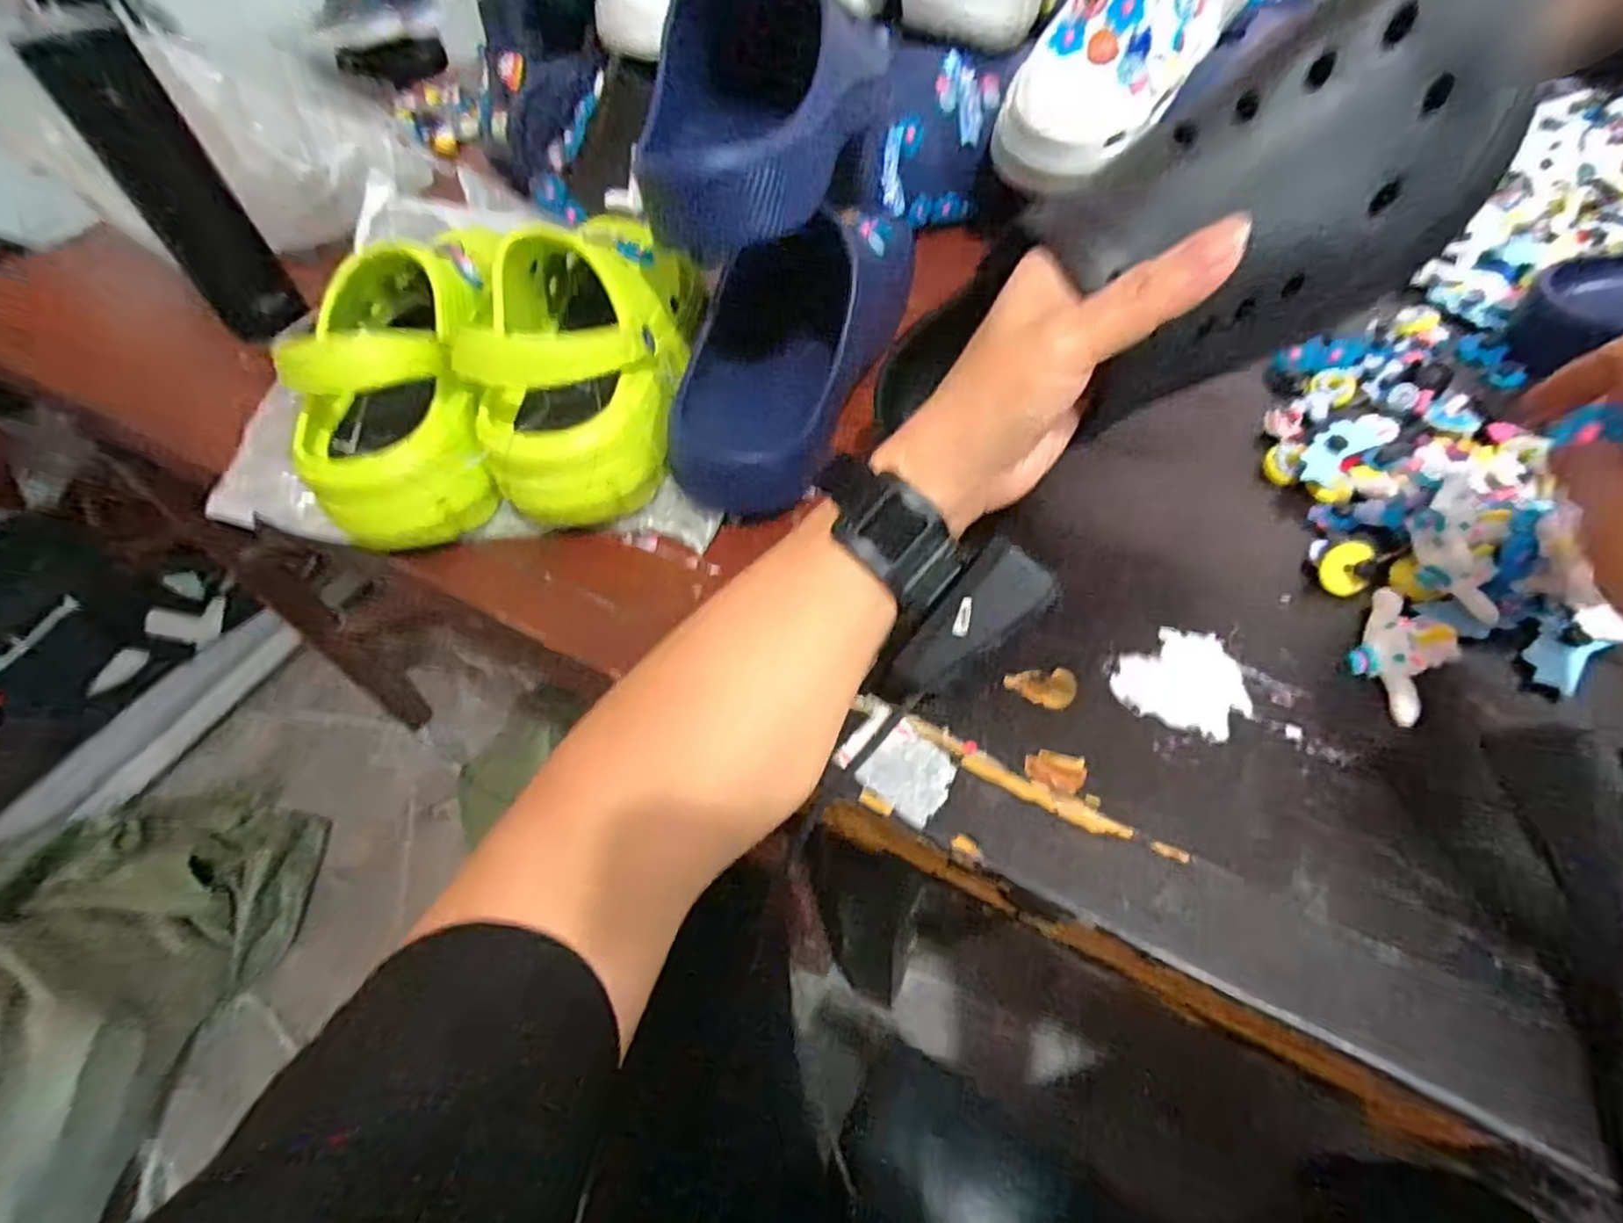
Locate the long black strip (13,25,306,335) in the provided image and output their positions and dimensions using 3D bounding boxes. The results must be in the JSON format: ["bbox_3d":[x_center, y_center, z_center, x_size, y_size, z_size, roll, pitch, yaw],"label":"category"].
[{"bbox_3d":[-0.483,-0.318,0.533,0.022,0.200,0.063,16,52,27],"label":"long black strip"}]

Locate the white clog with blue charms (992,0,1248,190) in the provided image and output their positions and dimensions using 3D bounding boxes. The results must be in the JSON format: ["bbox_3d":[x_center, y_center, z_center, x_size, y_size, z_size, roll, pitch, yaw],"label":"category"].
[{"bbox_3d":[0.235,-0.421,0.474,0.257,0.091,0.091,-50,57,12],"label":"white clog with blue charms"}]

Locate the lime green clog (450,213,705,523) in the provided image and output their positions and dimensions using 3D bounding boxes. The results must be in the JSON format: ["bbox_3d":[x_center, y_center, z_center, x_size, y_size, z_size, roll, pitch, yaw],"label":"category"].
[{"bbox_3d":[-0.134,-0.150,0.430,0.107,0.108,0.217,2,53,7],"label":"lime green clog"}]

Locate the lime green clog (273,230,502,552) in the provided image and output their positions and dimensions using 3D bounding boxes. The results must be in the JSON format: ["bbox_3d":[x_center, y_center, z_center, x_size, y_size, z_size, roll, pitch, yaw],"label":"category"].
[{"bbox_3d":[-0.243,-0.154,0.419,0.117,0.087,0.224,-14,66,-5],"label":"lime green clog"}]

